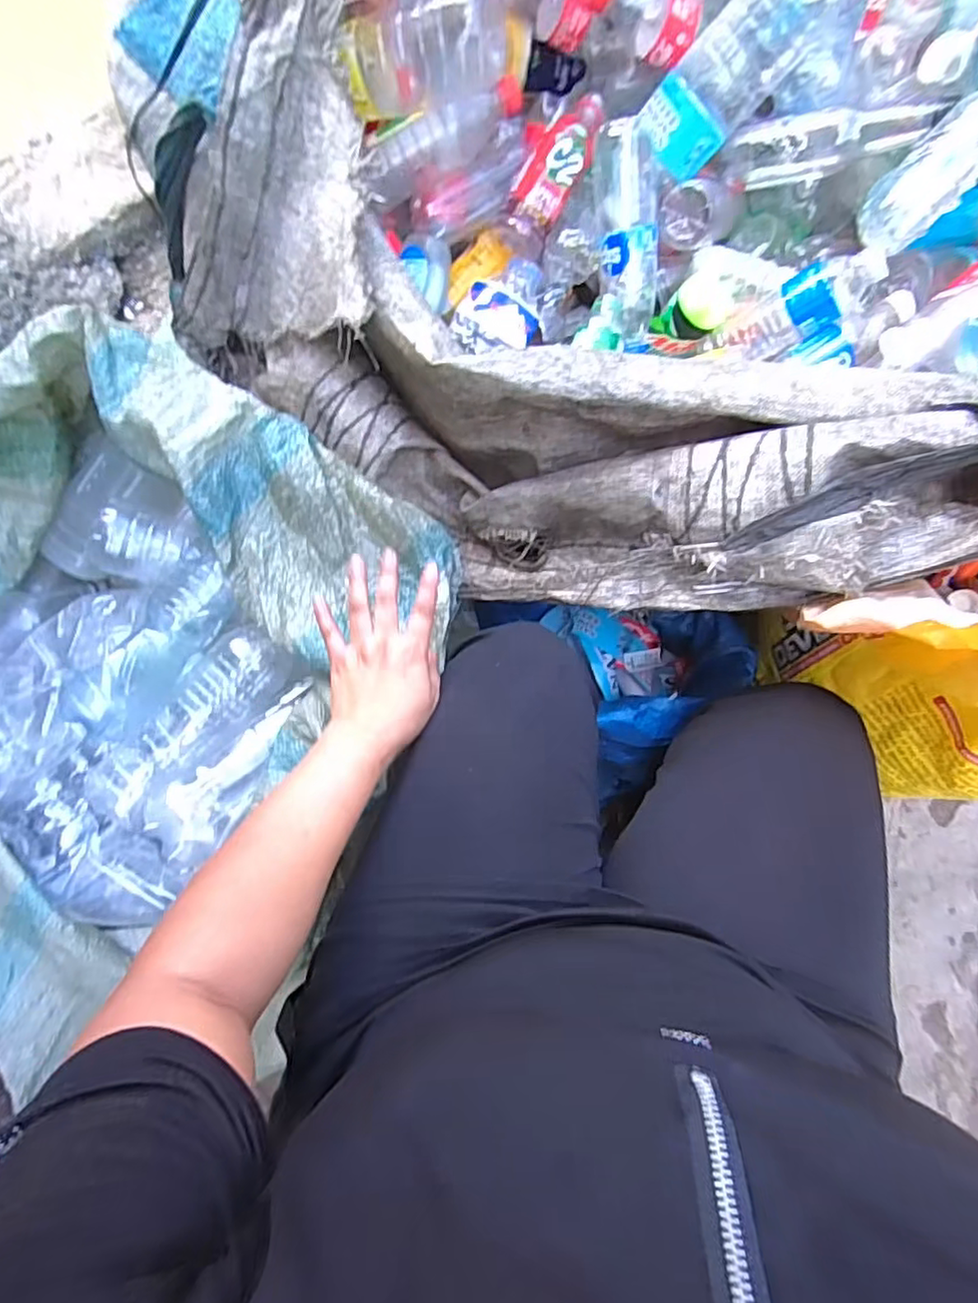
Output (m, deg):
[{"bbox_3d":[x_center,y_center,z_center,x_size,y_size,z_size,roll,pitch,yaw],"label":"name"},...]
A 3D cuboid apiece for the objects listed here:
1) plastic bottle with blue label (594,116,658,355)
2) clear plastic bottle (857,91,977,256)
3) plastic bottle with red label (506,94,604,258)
[{"bbox_3d":[0.151,-0.438,0.676,0.065,0.055,0.212,-10,108,-1],"label":"plastic bottle with blue label"},{"bbox_3d":[0.422,-0.450,0.556,0.064,0.046,0.205,44,96,10],"label":"clear plastic bottle"},{"bbox_3d":[0.070,-0.513,0.662,0.060,0.052,0.175,28,93,7],"label":"plastic bottle with red label"}]

